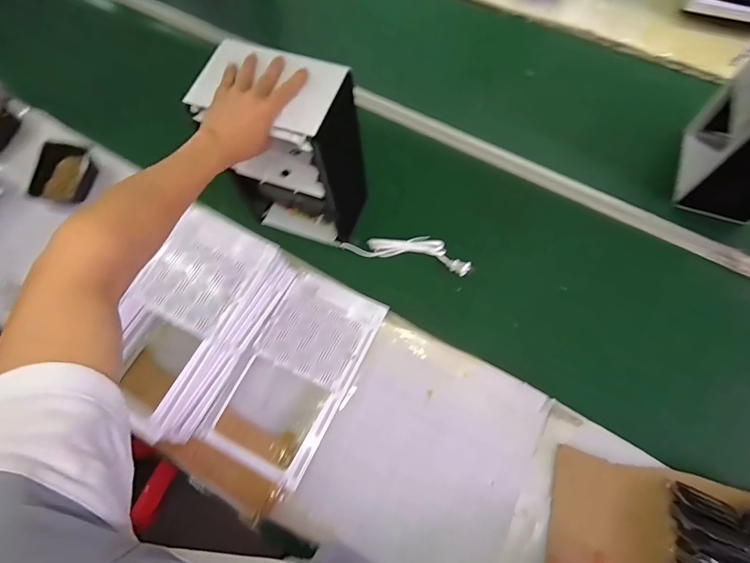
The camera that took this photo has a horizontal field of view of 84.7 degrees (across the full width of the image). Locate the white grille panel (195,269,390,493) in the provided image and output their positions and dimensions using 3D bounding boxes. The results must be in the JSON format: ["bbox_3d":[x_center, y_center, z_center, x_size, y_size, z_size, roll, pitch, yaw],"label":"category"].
[{"bbox_3d":[-0.138,0.155,0.742,0.199,0.020,0.349,23,73,12],"label":"white grille panel"}]

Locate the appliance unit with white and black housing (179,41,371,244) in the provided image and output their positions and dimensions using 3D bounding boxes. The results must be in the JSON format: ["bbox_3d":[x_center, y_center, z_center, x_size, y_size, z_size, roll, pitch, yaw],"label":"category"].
[{"bbox_3d":[-0.154,-0.218,0.739,0.231,0.352,0.140,18,69,10],"label":"appliance unit with white and black housing"}]

